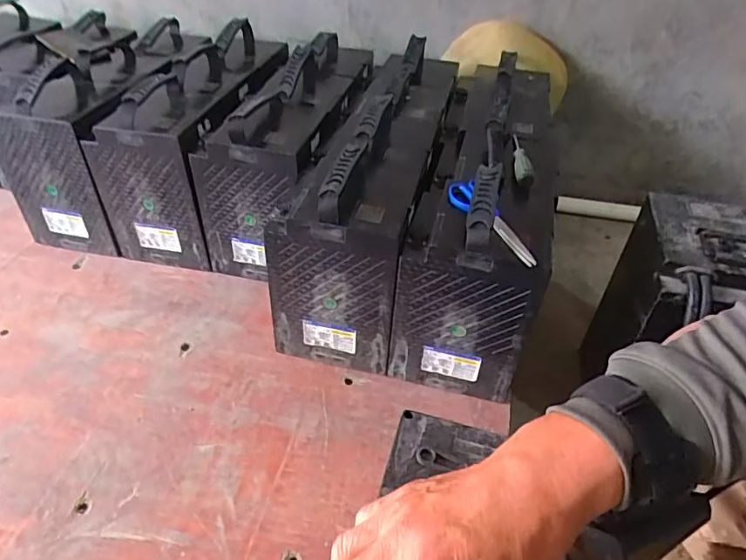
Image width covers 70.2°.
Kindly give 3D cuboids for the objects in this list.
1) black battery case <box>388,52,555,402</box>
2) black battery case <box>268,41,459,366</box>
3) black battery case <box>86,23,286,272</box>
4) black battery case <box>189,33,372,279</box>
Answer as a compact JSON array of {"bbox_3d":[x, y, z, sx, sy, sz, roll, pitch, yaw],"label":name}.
[{"bbox_3d":[0.187,-0.146,0.903,0.181,0.280,0.609,11,43,8],"label":"black battery case"},{"bbox_3d":[0.010,-0.169,0.927,0.176,0.300,0.589,11,43,8],"label":"black battery case"},{"bbox_3d":[-0.317,-0.280,1.038,0.189,0.296,0.459,12,43,8],"label":"black battery case"},{"bbox_3d":[-0.144,-0.255,1.014,0.189,0.293,0.480,11,43,8],"label":"black battery case"}]

